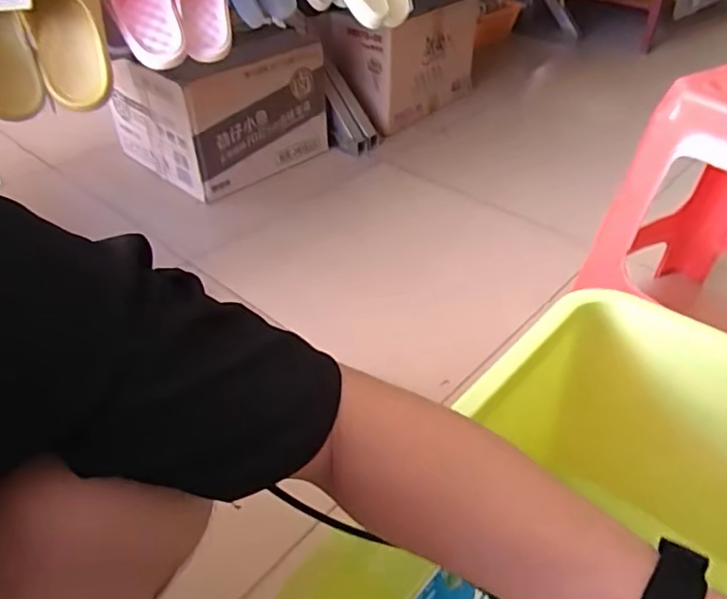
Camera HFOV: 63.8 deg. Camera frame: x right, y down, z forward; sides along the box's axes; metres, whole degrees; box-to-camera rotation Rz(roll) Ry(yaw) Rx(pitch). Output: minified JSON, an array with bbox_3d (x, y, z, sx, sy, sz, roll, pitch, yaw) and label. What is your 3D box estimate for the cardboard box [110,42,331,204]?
[{"bbox_3d":[-0.347,-0.472,1.406,0.348,0.257,0.367,32,50,32],"label":"cardboard box"}]

